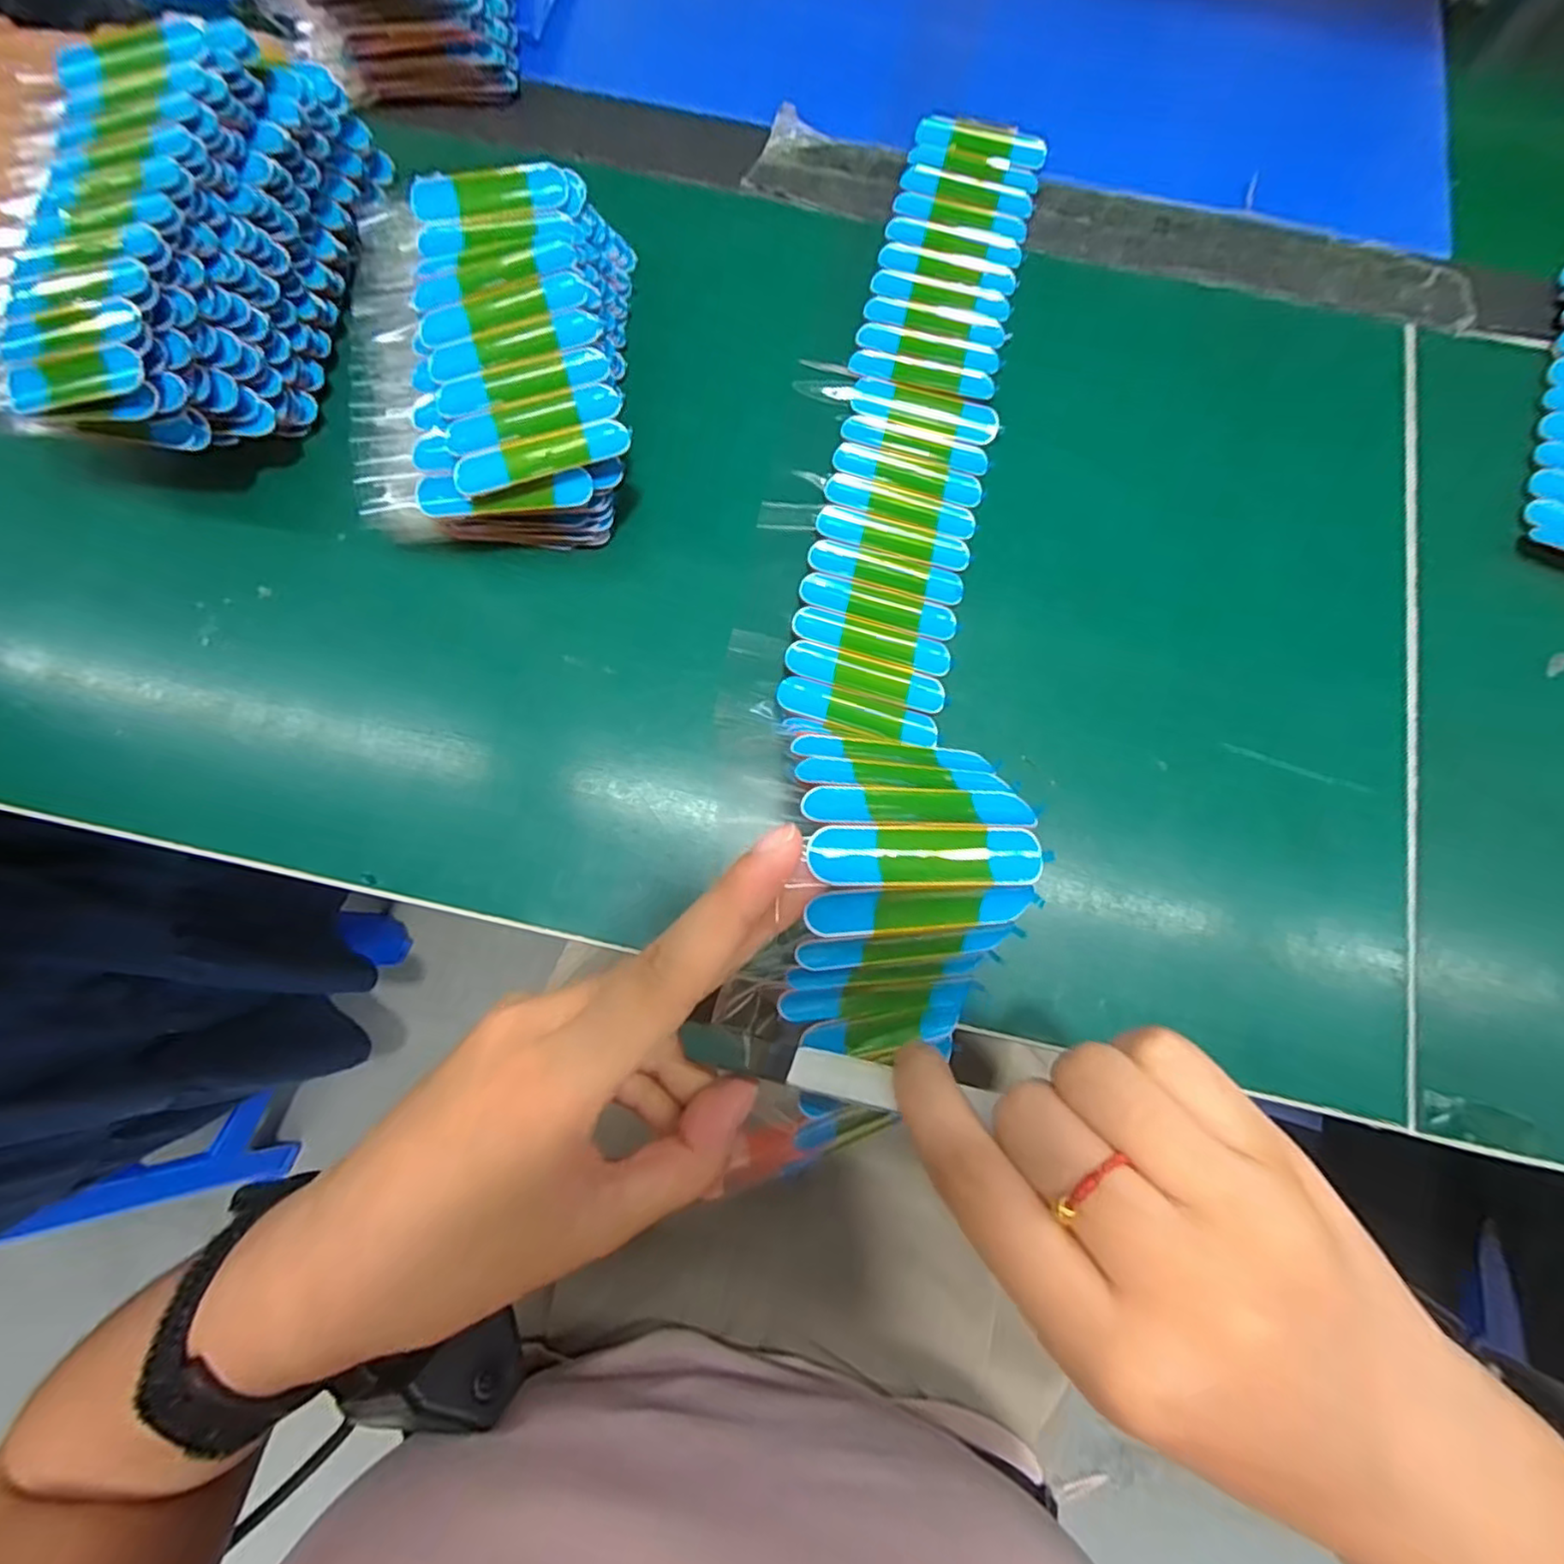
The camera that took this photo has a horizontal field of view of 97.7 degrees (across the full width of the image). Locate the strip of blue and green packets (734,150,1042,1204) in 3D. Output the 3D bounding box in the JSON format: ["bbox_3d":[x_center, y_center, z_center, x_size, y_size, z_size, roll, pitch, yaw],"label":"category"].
[{"bbox_3d":[0.052,-0.106,0.265,0.072,0.072,0.423,9,66,1],"label":"strip of blue and green packets"}]

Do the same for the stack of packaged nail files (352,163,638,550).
[{"bbox_3d":[-0.112,-0.173,0.271,0.096,0.042,0.154,-4,75,-3],"label":"stack of packaged nail files"}]

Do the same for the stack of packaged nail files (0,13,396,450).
[{"bbox_3d":[-0.235,-0.210,0.265,0.101,0.058,0.183,6,75,0],"label":"stack of packaged nail files"}]

